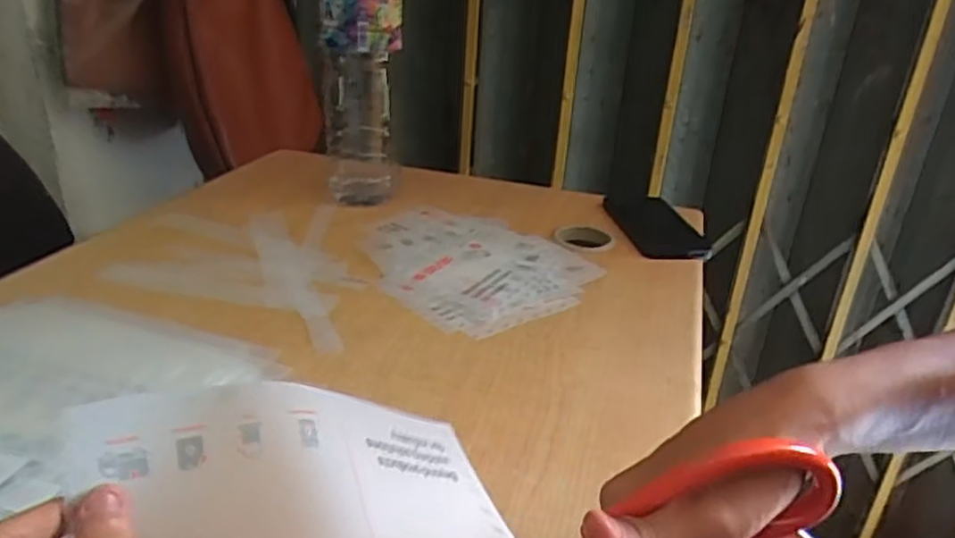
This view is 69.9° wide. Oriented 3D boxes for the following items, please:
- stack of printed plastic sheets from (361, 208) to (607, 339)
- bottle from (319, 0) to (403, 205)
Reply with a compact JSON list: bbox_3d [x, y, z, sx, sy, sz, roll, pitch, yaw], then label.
[{"bbox_3d":[-0.009,-0.013,0.670,0.193,0.005,0.244,-16,32,-36],"label":"stack of printed plastic sheets"},{"bbox_3d":[-0.126,-0.217,0.733,0.079,0.304,0.073,-3,27,-14],"label":"bottle"}]

